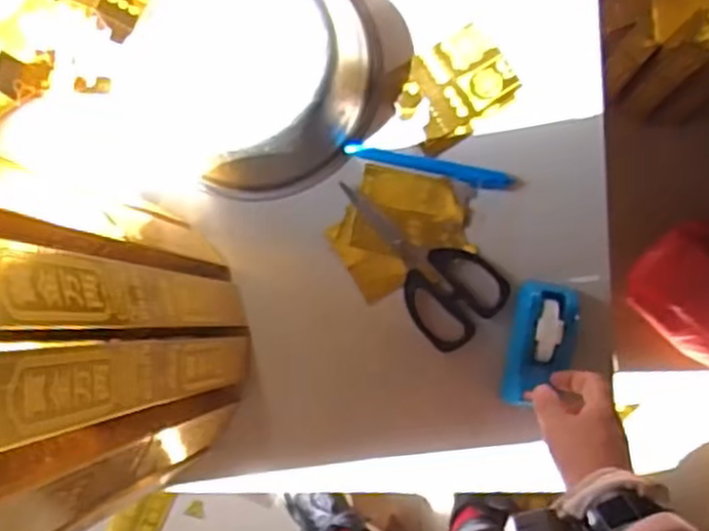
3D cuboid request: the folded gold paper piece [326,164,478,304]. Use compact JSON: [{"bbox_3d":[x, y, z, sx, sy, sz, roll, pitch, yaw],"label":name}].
[{"bbox_3d":[0.040,-0.040,0.718,0.123,0.013,0.110,-32,84,5],"label":"folded gold paper piece"}]

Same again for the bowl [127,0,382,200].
[{"bbox_3d":[-0.105,-0.181,0.716,0.240,0.058,0.215,3,87,7],"label":"bowl"}]

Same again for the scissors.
[{"bbox_3d":[0.058,-0.010,0.706,0.090,0.012,0.180,-43,83,3],"label":"scissors"}]

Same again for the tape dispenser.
[{"bbox_3d":[0.167,0.071,0.667,0.053,0.049,0.109,9,88,8],"label":"tape dispenser"}]

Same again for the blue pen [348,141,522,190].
[{"bbox_3d":[0.074,-0.095,0.723,0.169,0.010,0.019,13,89,8],"label":"blue pen"}]

